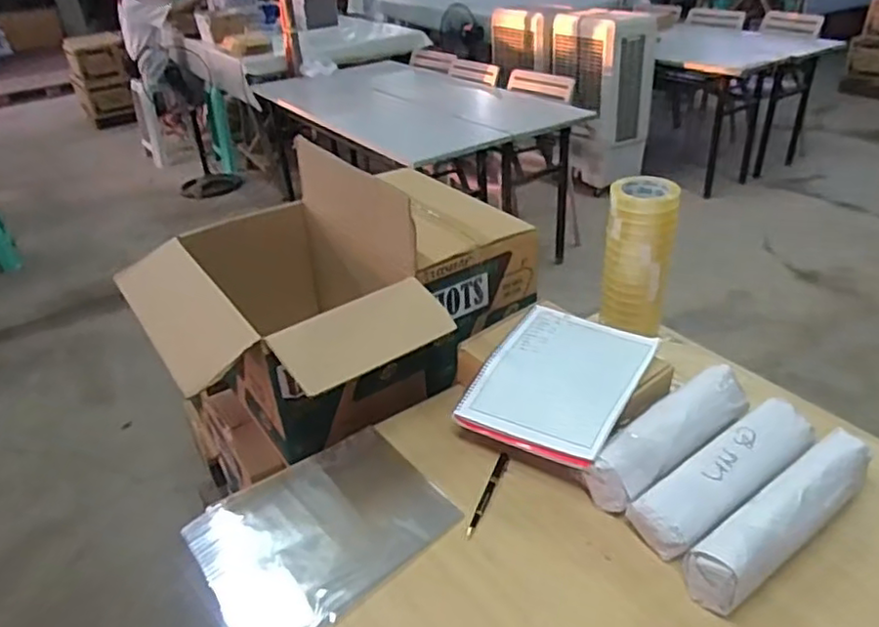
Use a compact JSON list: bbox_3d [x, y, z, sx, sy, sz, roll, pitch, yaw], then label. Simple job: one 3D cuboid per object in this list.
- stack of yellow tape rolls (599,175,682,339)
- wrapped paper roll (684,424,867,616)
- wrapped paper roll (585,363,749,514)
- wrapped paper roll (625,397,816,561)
[{"bbox_3d":[0.353,-0.103,1.142,0.119,0.248,0.098,11,35,24],"label":"stack of yellow tape rolls"},{"bbox_3d":[0.429,0.251,0.803,0.307,0.078,0.071,-23,36,-28],"label":"wrapped paper roll"},{"bbox_3d":[0.339,0.179,0.943,0.322,0.069,0.091,-28,38,-33],"label":"wrapped paper roll"},{"bbox_3d":[0.396,0.219,0.874,0.321,0.057,0.104,-25,37,-30],"label":"wrapped paper roll"}]

